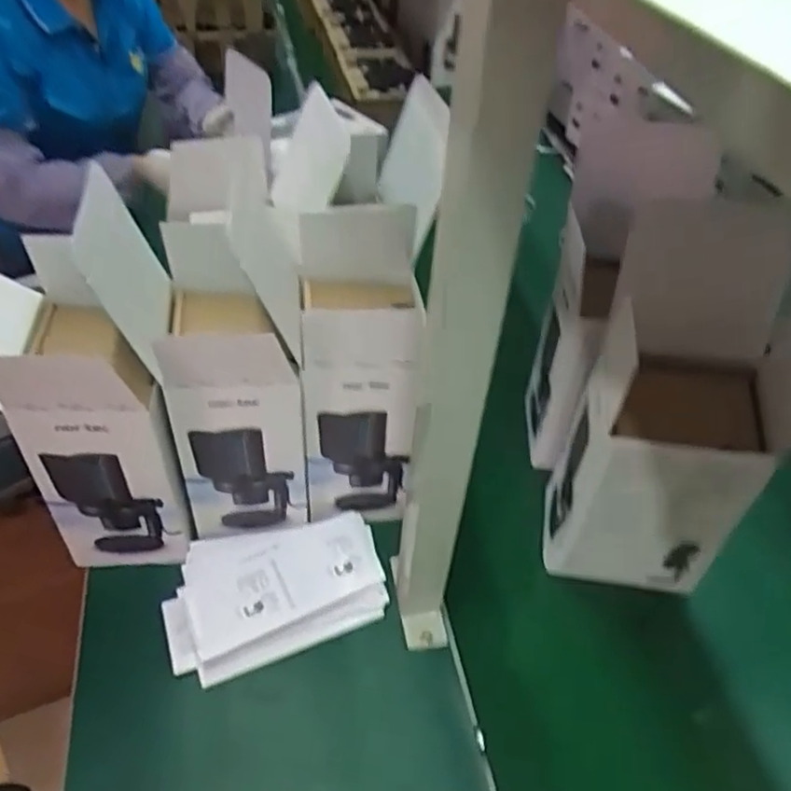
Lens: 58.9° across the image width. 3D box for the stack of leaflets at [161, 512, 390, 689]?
[{"bbox_3d":[-0.117,0.188,0.683,0.208,0.030,0.130,-12,63,-14],"label":"stack of leaflets"}]

